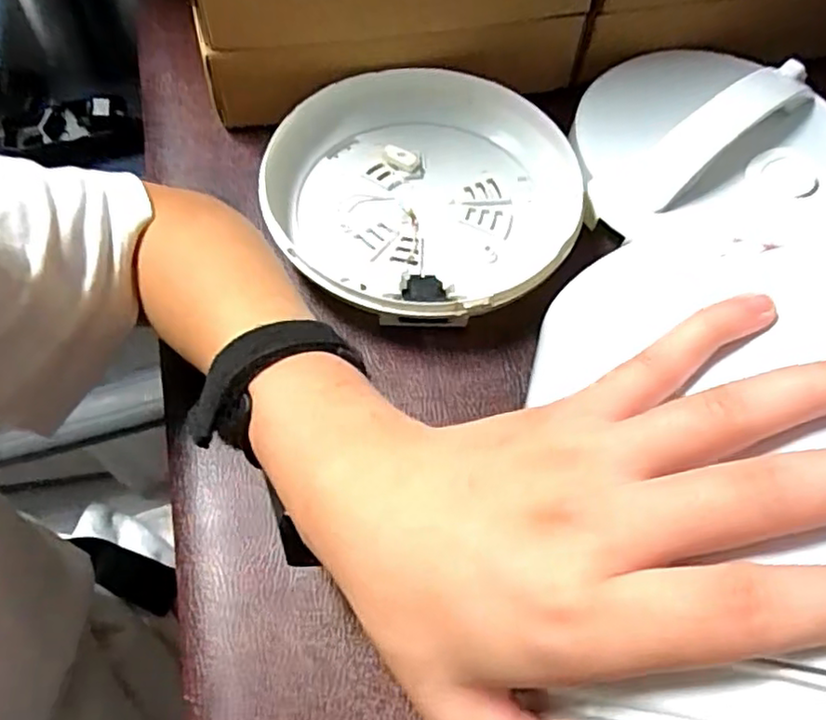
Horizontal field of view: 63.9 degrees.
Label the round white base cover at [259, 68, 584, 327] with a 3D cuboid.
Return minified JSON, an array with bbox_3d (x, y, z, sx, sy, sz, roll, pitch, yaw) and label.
[{"bbox_3d":[0.004,-0.109,0.436,0.195,0.042,0.199,1,60,-2],"label":"round white base cover"}]

